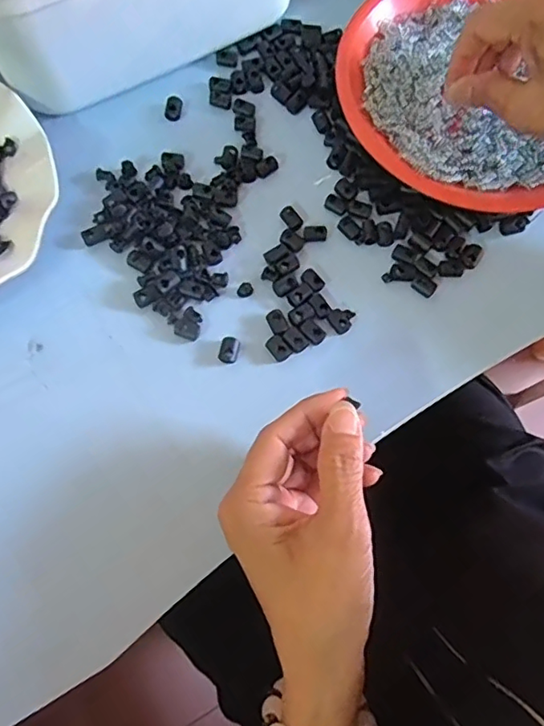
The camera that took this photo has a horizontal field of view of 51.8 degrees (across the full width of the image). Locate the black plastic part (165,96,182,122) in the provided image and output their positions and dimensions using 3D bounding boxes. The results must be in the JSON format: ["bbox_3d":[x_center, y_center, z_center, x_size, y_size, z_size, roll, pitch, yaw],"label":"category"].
[{"bbox_3d":[-0.069,-0.177,0.391,0.011,0.004,0.018,6,75,1],"label":"black plastic part"}]

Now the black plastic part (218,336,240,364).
[{"bbox_3d":[-0.026,-0.008,0.338,0.012,0.004,0.016,13,75,2],"label":"black plastic part"}]

